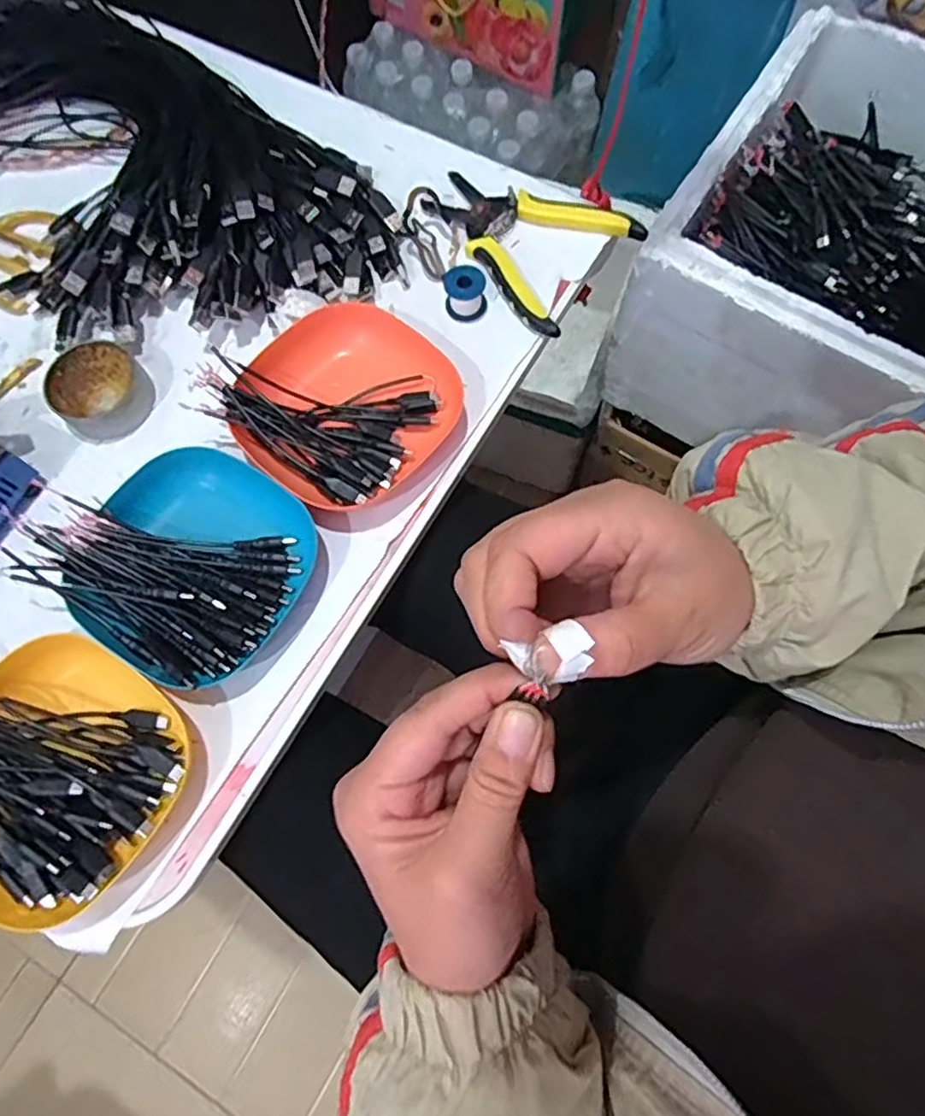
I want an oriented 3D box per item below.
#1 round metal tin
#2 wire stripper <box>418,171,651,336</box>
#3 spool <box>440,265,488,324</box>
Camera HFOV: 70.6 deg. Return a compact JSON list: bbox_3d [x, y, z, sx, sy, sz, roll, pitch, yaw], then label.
[{"bbox_3d":[-0.256,-0.119,0.462,0.061,0.026,0.061,40,77,12],"label":"round metal tin"},{"bbox_3d":[0.040,-0.246,0.500,0.152,0.019,0.116,35,76,11],"label":"wire stripper"},{"bbox_3d":[0.002,-0.193,0.478,0.031,0.029,0.027,-2,73,0],"label":"spool"}]

